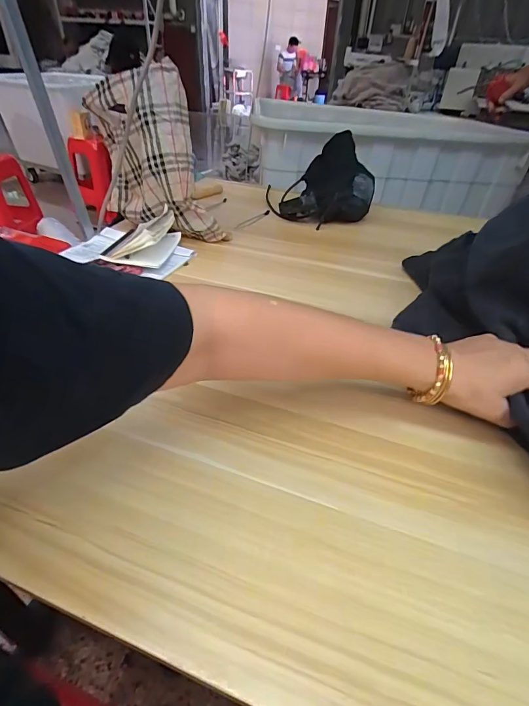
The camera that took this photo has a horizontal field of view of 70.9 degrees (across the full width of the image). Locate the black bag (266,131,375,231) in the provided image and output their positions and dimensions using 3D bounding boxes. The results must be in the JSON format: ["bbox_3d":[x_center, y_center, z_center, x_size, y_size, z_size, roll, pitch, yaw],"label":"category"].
[{"bbox_3d":[0.127,-0.389,0.839,0.197,0.147,0.184,-10,43,-14],"label":"black bag"}]

